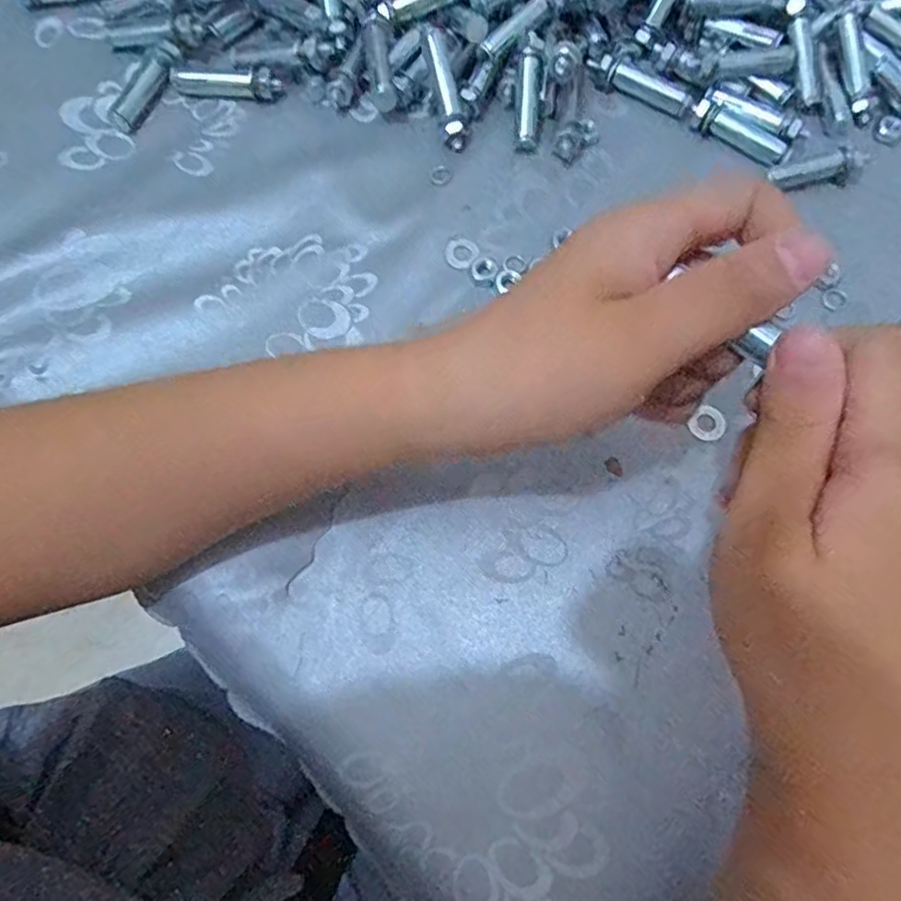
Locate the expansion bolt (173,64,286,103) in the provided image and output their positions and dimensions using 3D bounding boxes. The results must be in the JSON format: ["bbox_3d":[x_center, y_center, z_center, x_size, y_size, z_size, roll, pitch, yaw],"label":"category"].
[{"bbox_3d":[-0.115,-0.190,0.326,0.052,0.011,0.012,1,72,-1],"label":"expansion bolt"}]

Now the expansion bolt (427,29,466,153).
[{"bbox_3d":[-0.001,-0.178,0.314,0.011,0.009,0.055,-14,99,-6],"label":"expansion bolt"}]

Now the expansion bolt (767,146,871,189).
[{"bbox_3d":[0.186,-0.142,0.319,0.052,0.011,0.011,-11,73,-5],"label":"expansion bolt"}]

